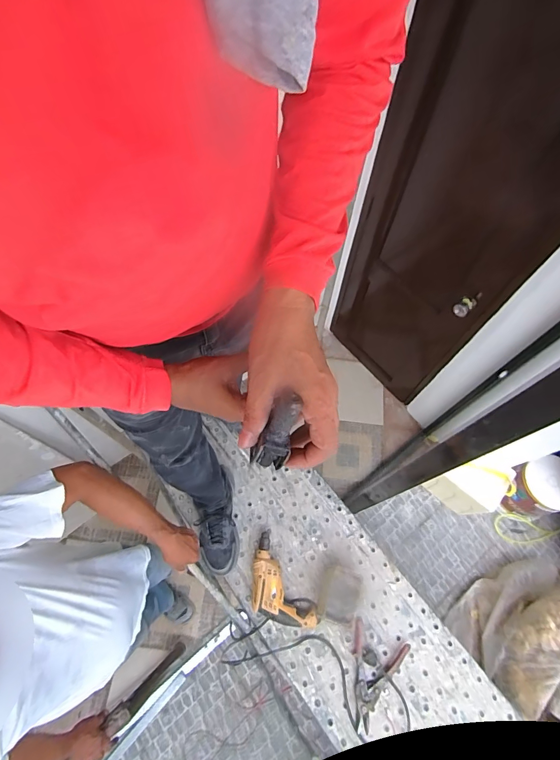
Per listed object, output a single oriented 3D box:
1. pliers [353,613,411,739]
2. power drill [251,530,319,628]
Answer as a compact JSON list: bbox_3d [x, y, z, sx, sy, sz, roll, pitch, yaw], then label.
[{"bbox_3d":[0.236,0.784,0.982,0.153,0.020,0.219,27,69,9],"label":"pliers"},{"bbox_3d":[-0.017,0.584,1.045,0.141,0.066,0.270,-27,71,-13],"label":"power drill"}]

